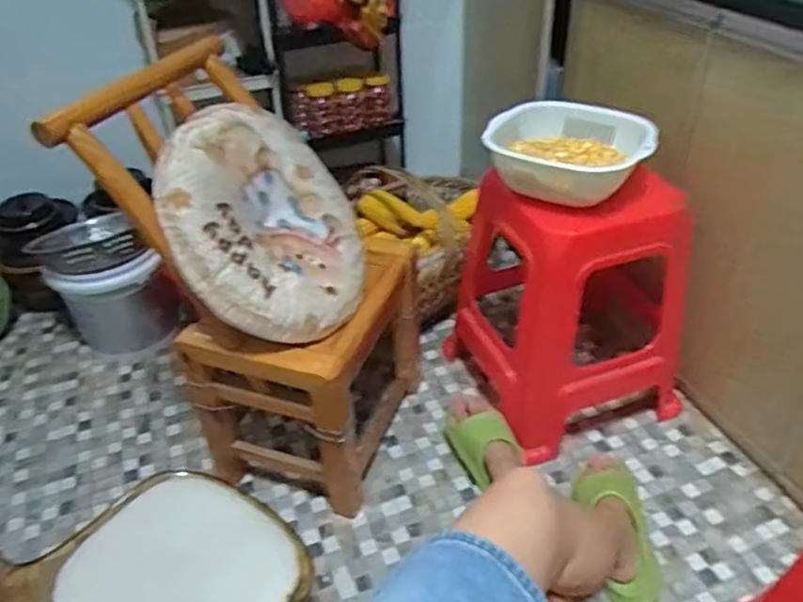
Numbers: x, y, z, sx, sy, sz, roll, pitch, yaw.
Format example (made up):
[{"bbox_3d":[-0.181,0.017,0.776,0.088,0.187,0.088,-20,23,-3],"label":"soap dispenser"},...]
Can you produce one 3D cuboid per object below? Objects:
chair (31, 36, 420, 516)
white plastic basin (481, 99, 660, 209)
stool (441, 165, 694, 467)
[{"bbox_3d":[-0.225,-0.015,1.136,0.381,0.721,0.377,9,40,16],"label":"chair"},{"bbox_3d":[0.290,-0.258,1.118,0.261,0.079,0.233,3,38,9],"label":"white plastic basin"},{"bbox_3d":[0.341,-0.016,1.278,0.373,0.489,0.373,-12,39,-11],"label":"stool"}]

